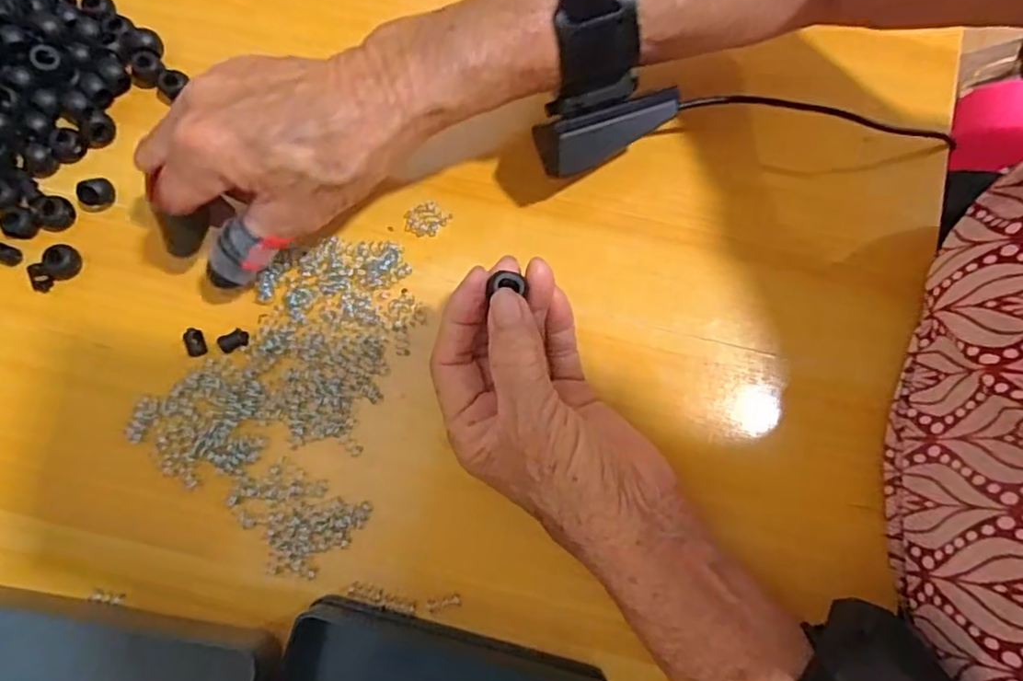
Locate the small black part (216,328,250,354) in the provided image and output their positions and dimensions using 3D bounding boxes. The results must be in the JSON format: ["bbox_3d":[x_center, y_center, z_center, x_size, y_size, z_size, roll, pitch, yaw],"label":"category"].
[{"bbox_3d":[-0.147,0.000,0.332,0.015,0.004,0.011,-27,79,-5],"label":"small black part"}]

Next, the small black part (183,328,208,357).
[{"bbox_3d":[-0.167,0.001,0.334,0.009,0.005,0.016,-25,79,-4],"label":"small black part"}]

